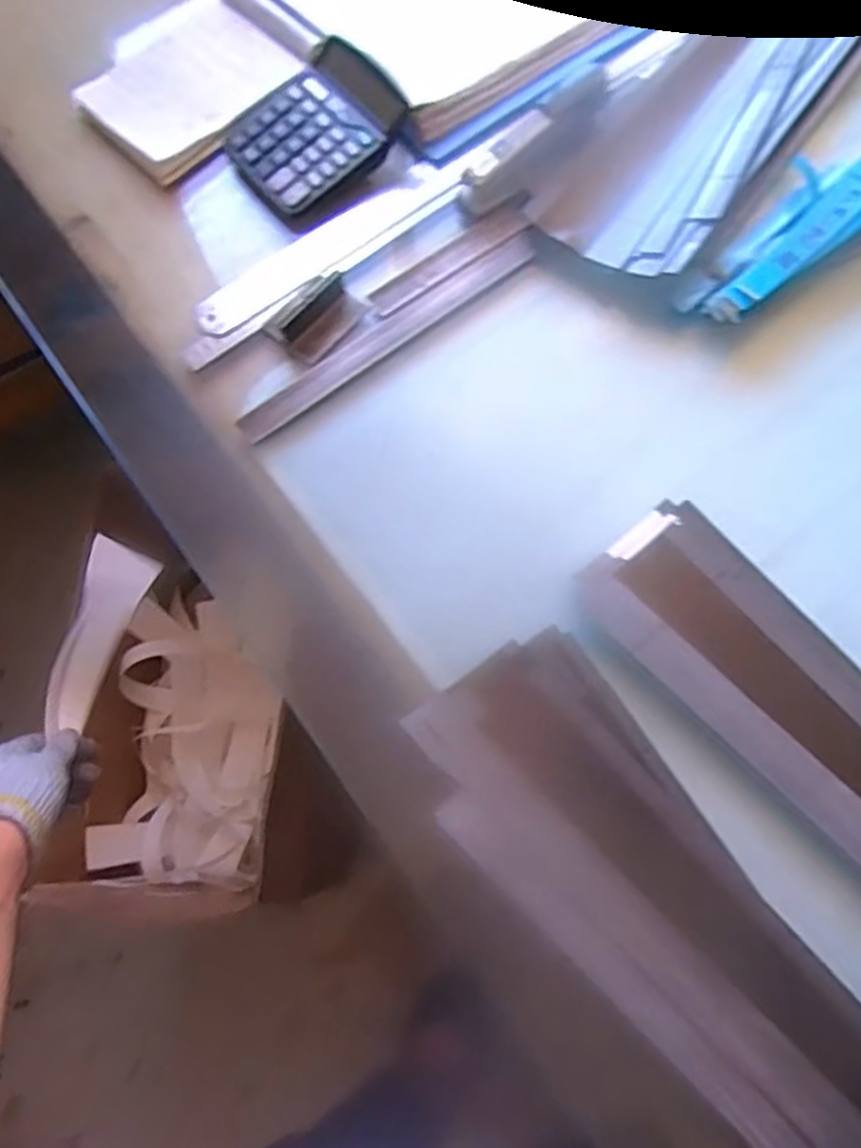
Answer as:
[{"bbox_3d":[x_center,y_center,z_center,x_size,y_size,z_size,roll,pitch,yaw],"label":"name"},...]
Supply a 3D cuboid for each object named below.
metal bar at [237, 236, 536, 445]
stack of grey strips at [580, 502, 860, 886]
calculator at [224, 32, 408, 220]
[{"bbox_3d":[-0.035,-0.197,0.619,0.282,0.008,0.034,-37,73,-10],"label":"metal bar"},{"bbox_3d":[0.392,0.250,0.434,0.109,0.025,0.770,-40,75,-11],"label":"stack of grey strips"},{"bbox_3d":[-0.105,-0.401,0.674,0.152,0.036,0.132,-39,73,-11],"label":"calculator"}]

